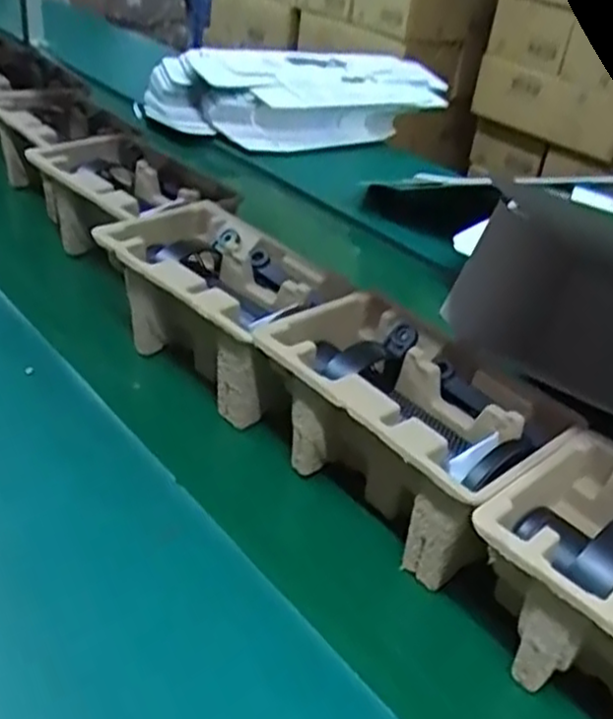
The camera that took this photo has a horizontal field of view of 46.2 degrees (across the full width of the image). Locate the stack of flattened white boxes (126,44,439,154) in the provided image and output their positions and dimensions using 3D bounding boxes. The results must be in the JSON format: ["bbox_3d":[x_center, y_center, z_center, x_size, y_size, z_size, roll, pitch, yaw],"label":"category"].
[{"bbox_3d":[-0.009,-0.520,1.414,0.597,0.121,0.274,-14,42,-26],"label":"stack of flattened white boxes"}]

